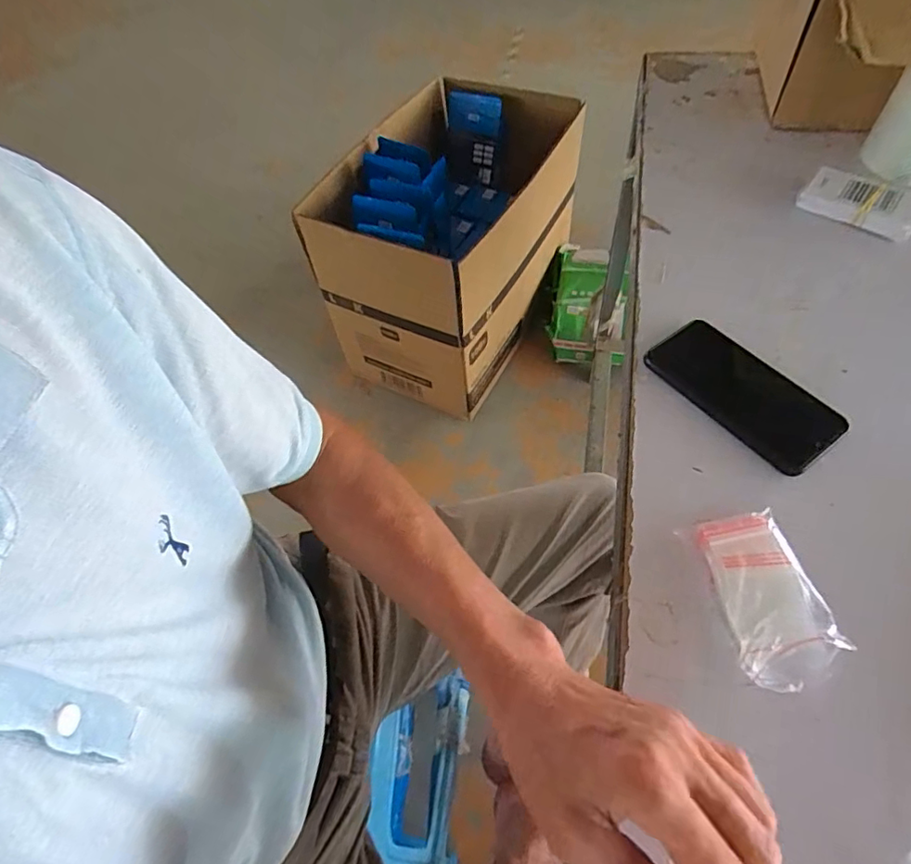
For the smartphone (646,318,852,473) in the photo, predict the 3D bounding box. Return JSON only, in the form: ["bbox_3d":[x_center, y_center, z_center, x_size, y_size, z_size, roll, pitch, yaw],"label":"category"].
[{"bbox_3d":[0.244,-0.035,0.471,0.078,0.009,0.158,-33,59,-16],"label":"smartphone"}]

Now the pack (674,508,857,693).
[{"bbox_3d":[0.210,0.109,0.371,0.063,0.018,0.112,-12,56,-2],"label":"pack"}]

